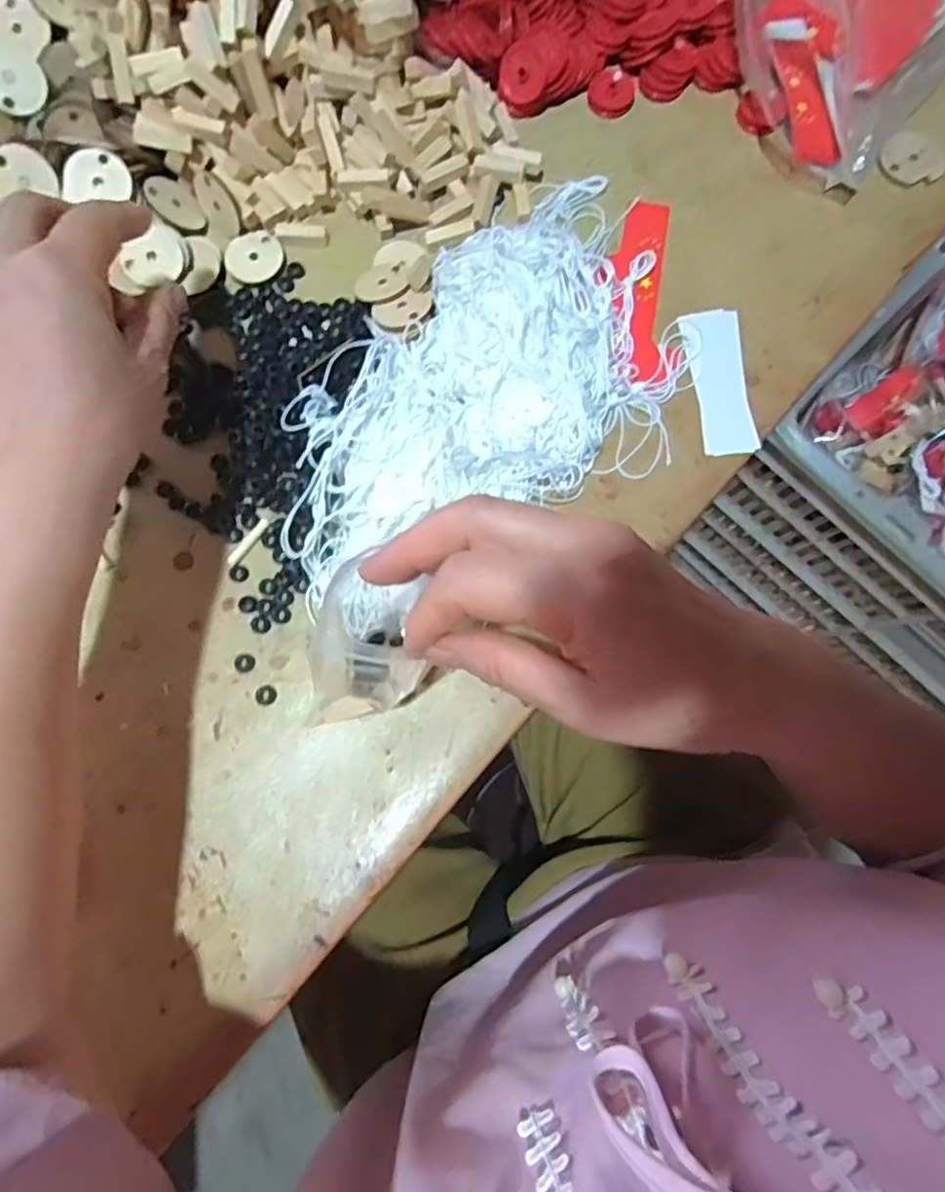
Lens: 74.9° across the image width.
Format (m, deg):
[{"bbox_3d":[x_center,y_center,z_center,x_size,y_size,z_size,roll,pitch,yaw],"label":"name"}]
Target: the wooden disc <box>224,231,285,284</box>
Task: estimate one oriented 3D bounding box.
[{"bbox_3d":[-0.131,-0.204,0.372,0.034,0.006,0.028,-22,81,-5],"label":"wooden disc"}]

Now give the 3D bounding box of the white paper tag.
[{"bbox_3d":[0.143,-0.124,0.355,0.031,0.005,0.089,-6,80,-2],"label":"white paper tag"}]

